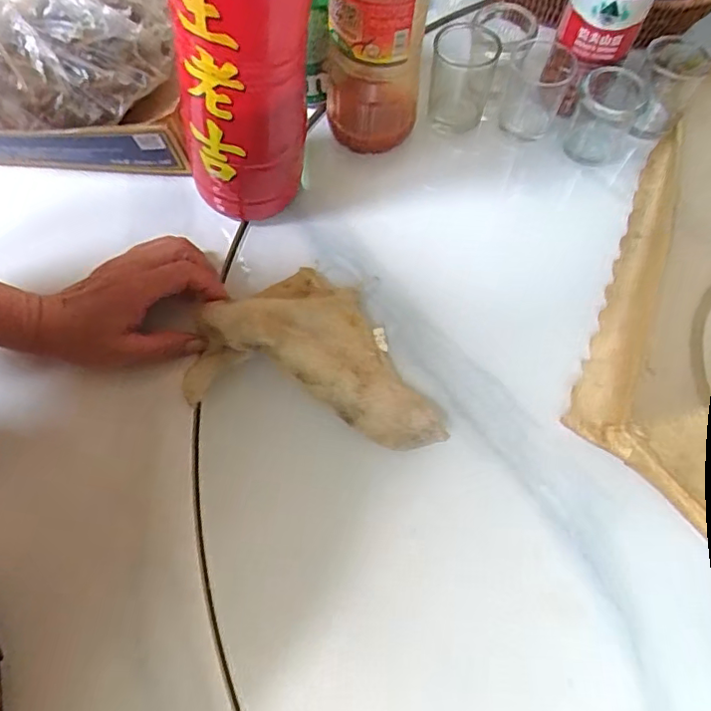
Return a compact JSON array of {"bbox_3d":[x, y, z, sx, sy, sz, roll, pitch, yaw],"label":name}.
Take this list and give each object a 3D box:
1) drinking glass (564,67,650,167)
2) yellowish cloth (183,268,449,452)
[{"bbox_3d":[0.219,-0.210,0.488,0.061,0.062,0.064,25,68,11],"label":"drinking glass"},{"bbox_3d":[-0.022,-0.013,0.392,0.175,0.053,0.118,13,66,6],"label":"yellowish cloth"}]

